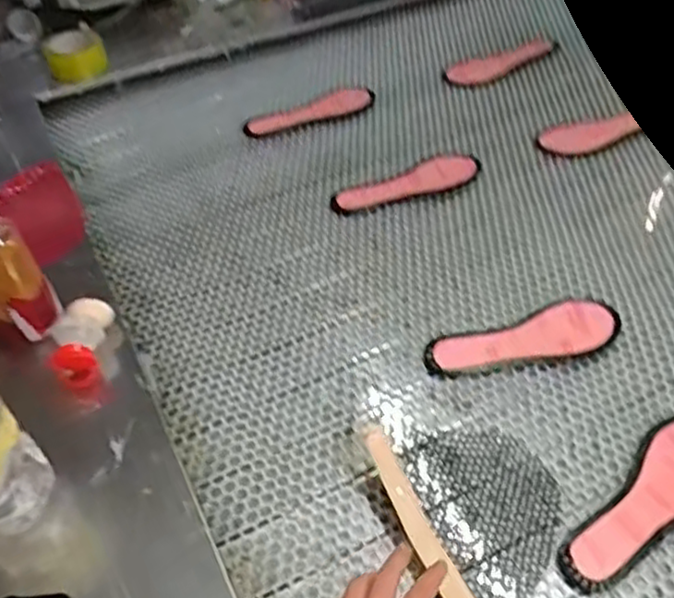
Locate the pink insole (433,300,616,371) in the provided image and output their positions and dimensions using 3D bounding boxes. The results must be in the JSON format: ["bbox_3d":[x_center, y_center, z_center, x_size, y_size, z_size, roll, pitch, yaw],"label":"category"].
[{"bbox_3d":[0.221,0.052,0.828,0.215,0.019,0.067,-16,48,-10],"label":"pink insole"}]

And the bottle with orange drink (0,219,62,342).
[{"bbox_3d":[-0.370,-0.031,0.788,0.058,0.181,0.062,22,52,22],"label":"bottle with orange drink"}]

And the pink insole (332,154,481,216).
[{"bbox_3d":[0.103,-0.172,1.058,0.227,0.012,0.071,-14,46,-3],"label":"pink insole"}]

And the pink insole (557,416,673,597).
[{"bbox_3d":[0.307,0.196,0.685,0.235,0.016,0.074,-37,55,-27],"label":"pink insole"}]

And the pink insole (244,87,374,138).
[{"bbox_3d":[-0.044,-0.322,1.201,0.232,0.021,0.065,-15,48,-10],"label":"pink insole"}]

